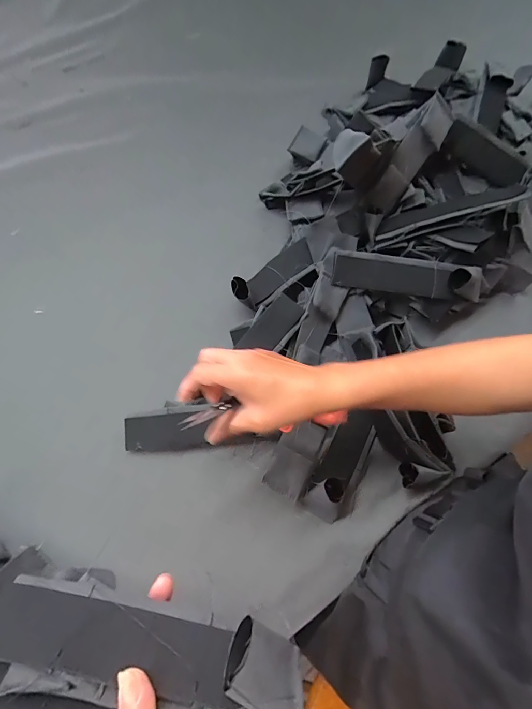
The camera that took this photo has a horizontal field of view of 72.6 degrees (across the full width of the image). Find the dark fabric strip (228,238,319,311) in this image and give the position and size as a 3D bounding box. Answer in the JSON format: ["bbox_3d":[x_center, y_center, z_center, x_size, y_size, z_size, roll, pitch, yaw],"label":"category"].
[{"bbox_3d":[0.011,-0.104,0.476,0.113,0.030,0.044,-36,73,-2],"label":"dark fabric strip"}]

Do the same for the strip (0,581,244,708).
[{"bbox_3d":[-0.094,0.170,0.216,0.148,0.006,0.038,13,32,2],"label":"strip"}]

